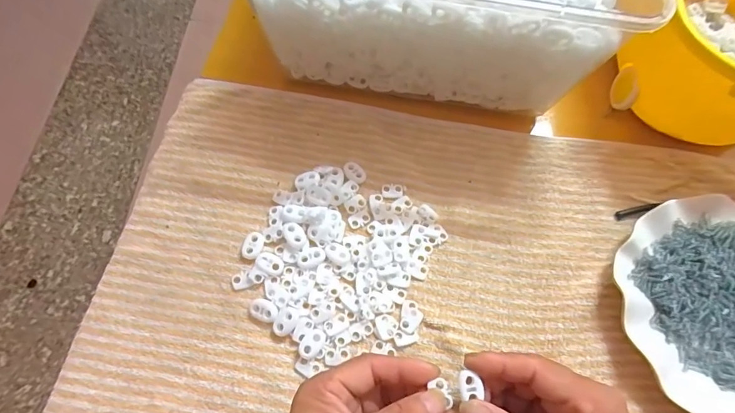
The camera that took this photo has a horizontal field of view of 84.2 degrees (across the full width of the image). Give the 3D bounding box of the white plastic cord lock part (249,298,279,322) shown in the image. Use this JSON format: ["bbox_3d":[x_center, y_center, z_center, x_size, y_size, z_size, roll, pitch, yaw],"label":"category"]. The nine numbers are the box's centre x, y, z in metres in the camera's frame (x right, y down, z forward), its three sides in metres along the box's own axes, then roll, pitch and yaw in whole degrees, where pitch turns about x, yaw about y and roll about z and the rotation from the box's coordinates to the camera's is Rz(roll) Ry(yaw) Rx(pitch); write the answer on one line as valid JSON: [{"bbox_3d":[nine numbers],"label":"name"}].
[{"bbox_3d":[-0.078,0.079,0.308,0.022,0.008,0.015,24,69,7],"label":"white plastic cord lock part"}]

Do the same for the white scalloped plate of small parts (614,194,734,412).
[{"bbox_3d":[0.285,0.082,0.316,0.173,0.024,0.180,1,68,-2],"label":"white scalloped plate of small parts"}]

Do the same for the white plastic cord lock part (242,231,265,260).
[{"bbox_3d":[-0.092,0.031,0.328,0.015,0.005,0.023,18,68,5],"label":"white plastic cord lock part"}]

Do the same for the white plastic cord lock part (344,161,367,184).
[{"bbox_3d":[-0.011,-0.030,0.357,0.022,0.004,0.015,36,71,11],"label":"white plastic cord lock part"}]

